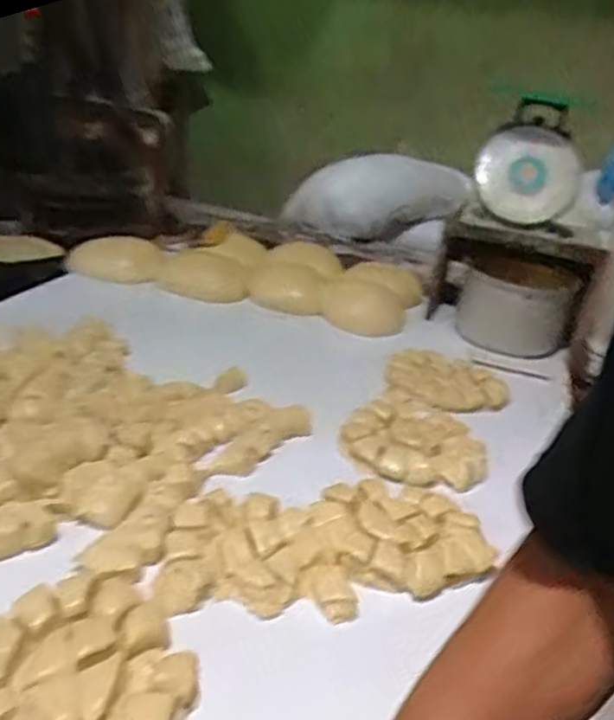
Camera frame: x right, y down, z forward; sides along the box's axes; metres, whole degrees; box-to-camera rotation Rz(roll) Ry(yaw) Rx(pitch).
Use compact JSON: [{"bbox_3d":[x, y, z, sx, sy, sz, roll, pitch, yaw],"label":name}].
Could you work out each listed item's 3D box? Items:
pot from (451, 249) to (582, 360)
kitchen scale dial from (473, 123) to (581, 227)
[{"bbox_3d":[0.407,-0.107,1.345,0.224,0.145,0.192,15,25,13],"label":"pot"},{"bbox_3d":[0.451,-0.380,1.409,0.208,0.192,0.038,-32,3,1],"label":"kitchen scale dial"}]

